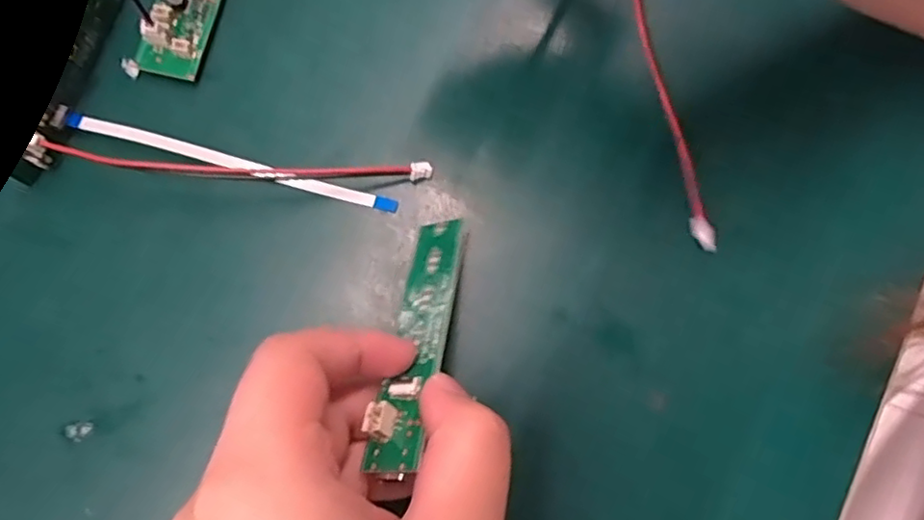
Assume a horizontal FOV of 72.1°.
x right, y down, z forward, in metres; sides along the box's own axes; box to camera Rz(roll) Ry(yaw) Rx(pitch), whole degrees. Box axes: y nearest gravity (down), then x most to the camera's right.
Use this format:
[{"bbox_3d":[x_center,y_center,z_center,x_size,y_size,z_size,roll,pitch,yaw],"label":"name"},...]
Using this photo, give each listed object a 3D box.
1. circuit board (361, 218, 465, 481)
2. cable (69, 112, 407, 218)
[{"bbox_3d":[-0.013,0.022,0.186,0.015,0.008,0.083,11,53,1],"label":"circuit board"},{"bbox_3d":[-0.078,-0.033,0.217,0.114,0.008,0.005,15,75,3],"label":"cable"}]

